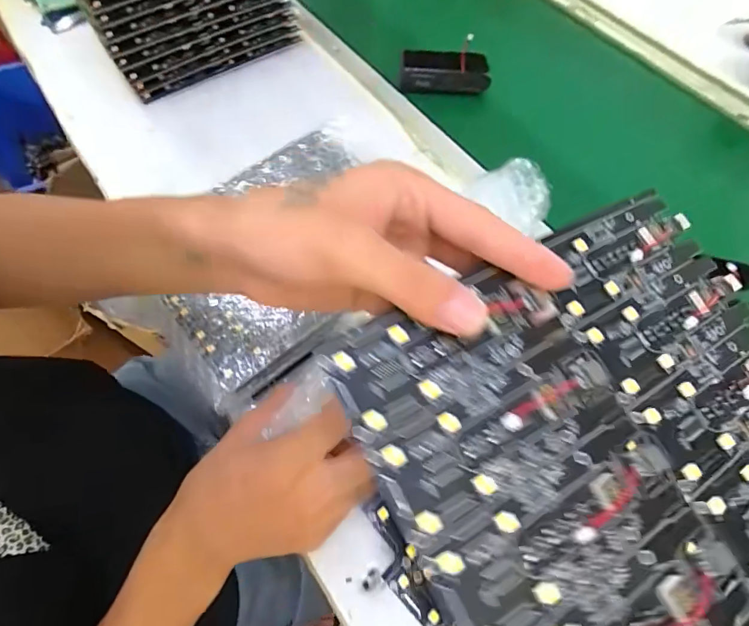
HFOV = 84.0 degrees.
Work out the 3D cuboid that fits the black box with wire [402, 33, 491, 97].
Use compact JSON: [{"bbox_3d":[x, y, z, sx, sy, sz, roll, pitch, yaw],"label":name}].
[{"bbox_3d":[0.081,-0.278,0.477,0.097,0.032,0.044,-2,63,-3],"label":"black box with wire"}]

